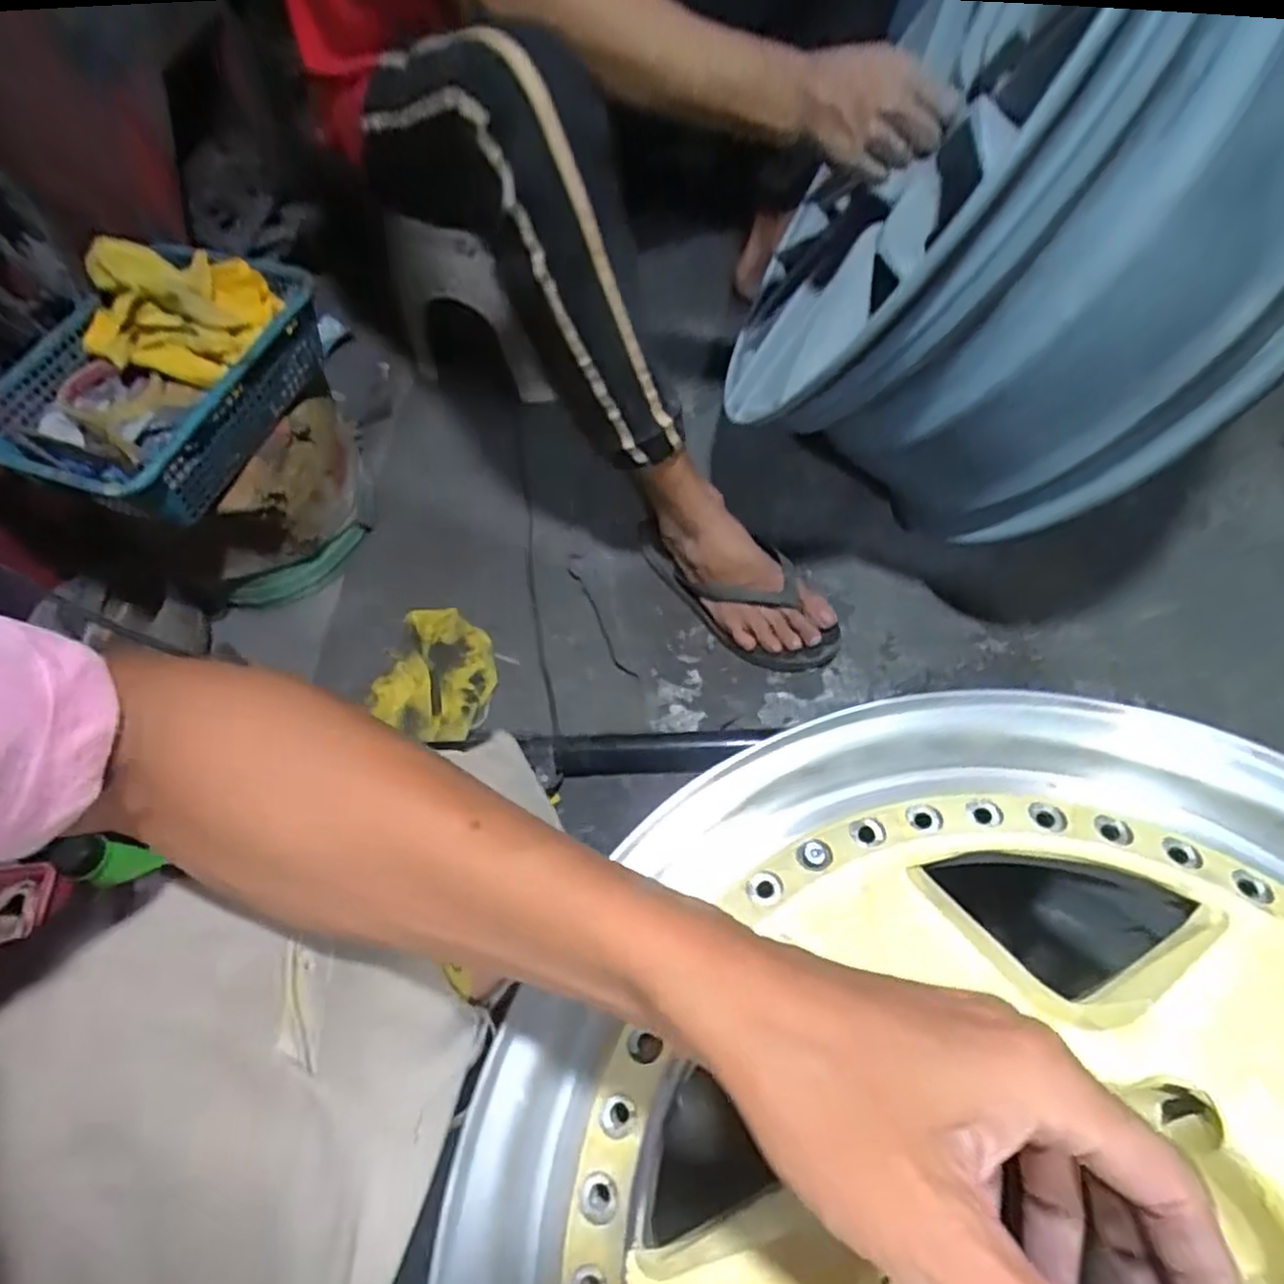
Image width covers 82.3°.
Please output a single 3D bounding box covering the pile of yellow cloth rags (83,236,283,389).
[{"bbox_3d":[-0.464,-0.345,0.742,0.182,0.079,0.143,13,61,14],"label":"pile of yellow cloth rags"}]

